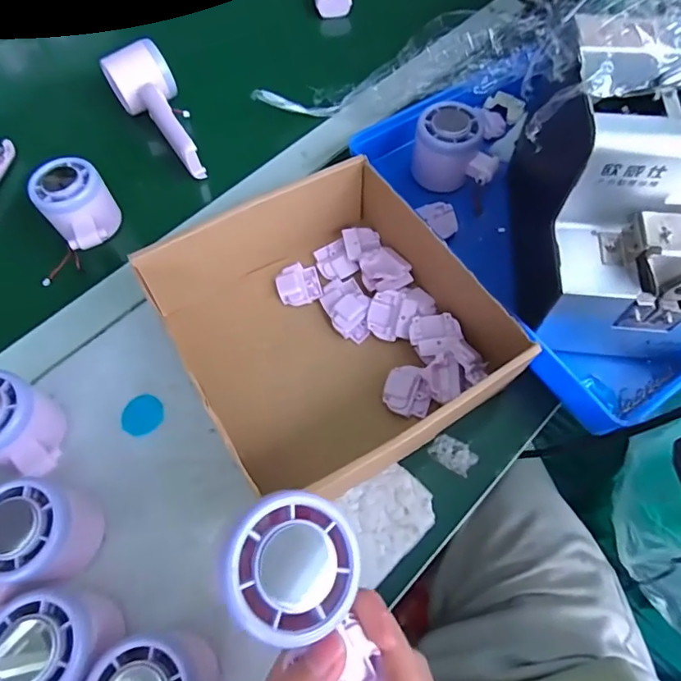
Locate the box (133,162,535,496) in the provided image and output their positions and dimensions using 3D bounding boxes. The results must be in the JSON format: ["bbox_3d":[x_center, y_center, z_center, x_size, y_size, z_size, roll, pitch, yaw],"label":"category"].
[{"bbox_3d":[-0.015,-0.021,0.355,0.204,0.052,0.233,-30,67,-12],"label":"box"}]

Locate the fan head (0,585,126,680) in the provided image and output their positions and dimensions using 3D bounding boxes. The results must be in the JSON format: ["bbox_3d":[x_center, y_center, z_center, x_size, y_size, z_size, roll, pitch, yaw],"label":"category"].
[{"bbox_3d":[-0.152,0.164,0.263,0.054,0.051,0.054,-1,64,2],"label":"fan head"}]

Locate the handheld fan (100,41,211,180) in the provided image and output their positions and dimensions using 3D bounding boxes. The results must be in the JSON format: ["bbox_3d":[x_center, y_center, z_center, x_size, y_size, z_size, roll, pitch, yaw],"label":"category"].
[{"bbox_3d":[-0.176,-0.221,0.468,0.059,0.044,0.147,-25,66,-10],"label":"handheld fan"}]

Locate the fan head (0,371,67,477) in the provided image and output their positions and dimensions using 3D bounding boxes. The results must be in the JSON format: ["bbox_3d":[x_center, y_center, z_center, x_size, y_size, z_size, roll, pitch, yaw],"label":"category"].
[{"bbox_3d":[-0.212,0.055,0.318,0.065,0.052,0.053,12,65,8],"label":"fan head"}]

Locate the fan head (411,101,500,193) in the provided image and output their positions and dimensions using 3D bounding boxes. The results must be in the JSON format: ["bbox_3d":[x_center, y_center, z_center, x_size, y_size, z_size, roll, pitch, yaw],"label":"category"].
[{"bbox_3d":[0.100,-0.164,0.421,0.073,0.049,0.056,19,66,11],"label":"fan head"}]

